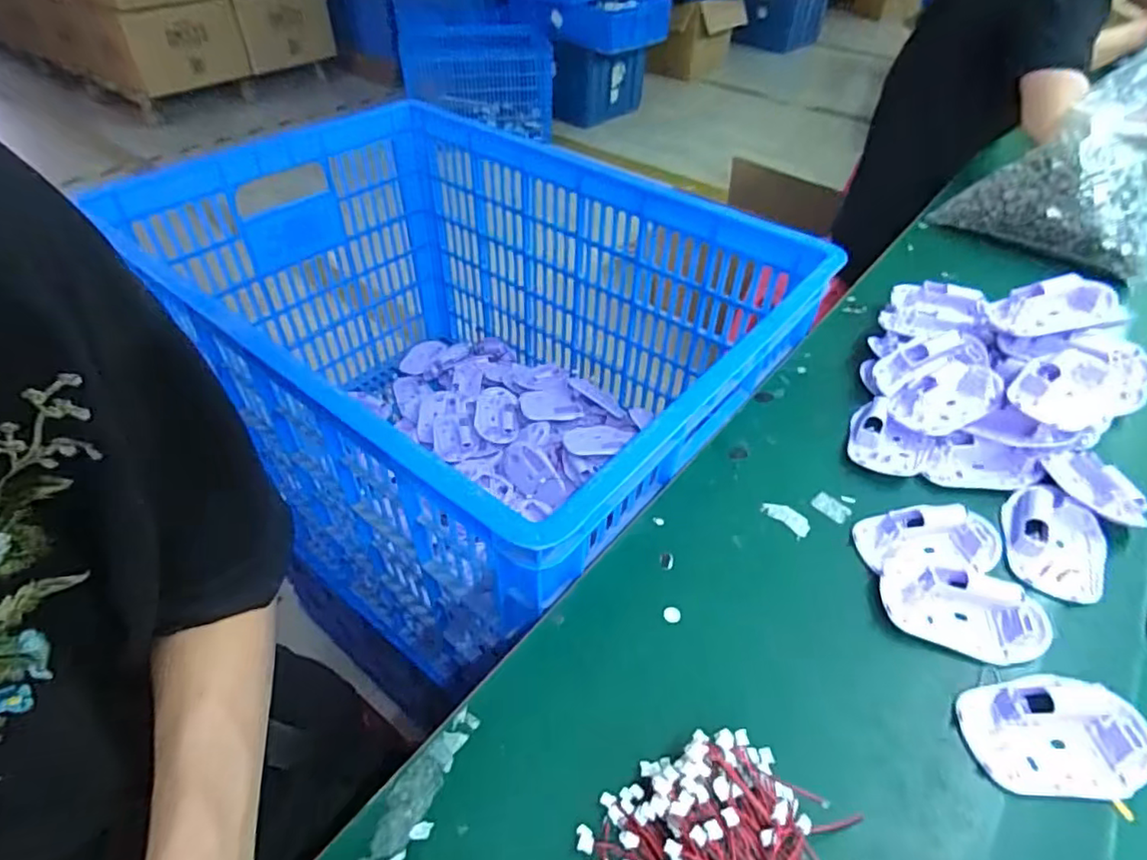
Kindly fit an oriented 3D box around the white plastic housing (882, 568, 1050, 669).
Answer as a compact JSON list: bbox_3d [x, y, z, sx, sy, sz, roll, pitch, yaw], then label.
[{"bbox_3d":[0.249,0.114,0.386,0.094,0.015,0.056,13,46,12],"label":"white plastic housing"}]

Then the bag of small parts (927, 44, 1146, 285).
[{"bbox_3d":[0.636,-0.335,0.733,0.241,0.190,0.231,-30,53,-28],"label":"bag of small parts"}]

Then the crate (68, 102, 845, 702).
[{"bbox_3d":[-0.127,-0.089,0.716,0.663,0.343,0.463,30,51,25],"label":"crate"}]

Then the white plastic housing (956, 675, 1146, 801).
[{"bbox_3d":[0.267,0.168,0.333,0.093,0.015,0.061,-3,45,-4],"label":"white plastic housing"}]

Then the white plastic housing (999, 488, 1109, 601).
[{"bbox_3d":[0.338,0.076,0.424,0.061,0.015,0.087,19,48,17],"label":"white plastic housing"}]

